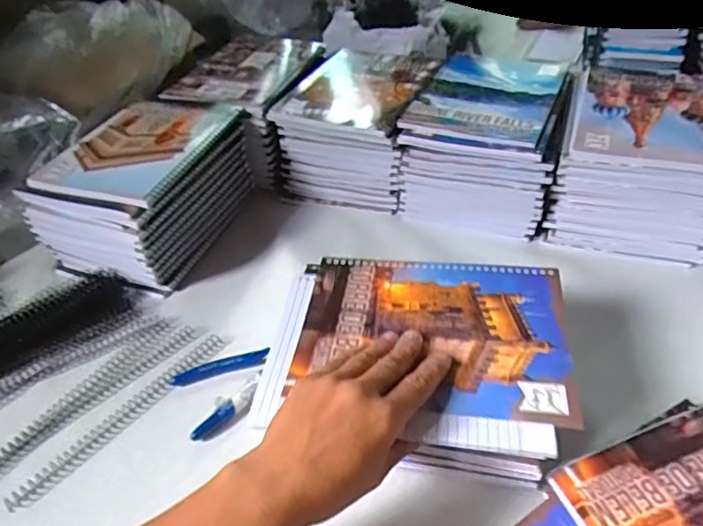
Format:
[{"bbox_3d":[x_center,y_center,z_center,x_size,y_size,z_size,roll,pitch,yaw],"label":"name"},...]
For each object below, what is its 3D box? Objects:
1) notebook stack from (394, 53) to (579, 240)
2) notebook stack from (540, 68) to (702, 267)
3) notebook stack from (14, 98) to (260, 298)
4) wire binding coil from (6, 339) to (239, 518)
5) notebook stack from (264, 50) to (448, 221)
[{"bbox_3d":[0.163,-0.146,0.647,0.171,0.109,0.214,13,46,21],"label":"notebook stack"},{"bbox_3d":[0.316,-0.114,0.595,0.162,0.112,0.198,12,46,20],"label":"notebook stack"},{"bbox_3d":[-0.225,-0.085,0.630,0.153,0.119,0.219,13,46,21],"label":"notebook stack"},{"bbox_3d":[-0.193,0.131,0.476,0.021,0.011,0.210,26,52,31],"label":"wire binding coil"},{"bbox_3d":[0.006,-0.175,0.700,0.170,0.116,0.190,10,45,19],"label":"notebook stack"}]

